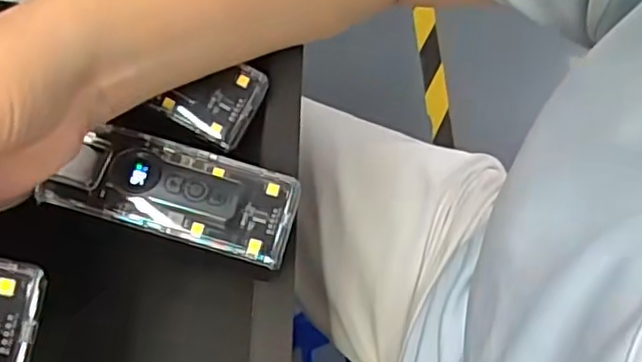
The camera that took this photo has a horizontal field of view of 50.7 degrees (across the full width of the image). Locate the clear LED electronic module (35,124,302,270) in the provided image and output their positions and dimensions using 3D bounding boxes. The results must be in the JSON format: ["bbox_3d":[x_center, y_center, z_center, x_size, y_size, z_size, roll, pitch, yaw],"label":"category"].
[{"bbox_3d":[-0.062,0.004,0.296,0.102,0.014,0.043,15,69,3],"label":"clear LED electronic module"}]

